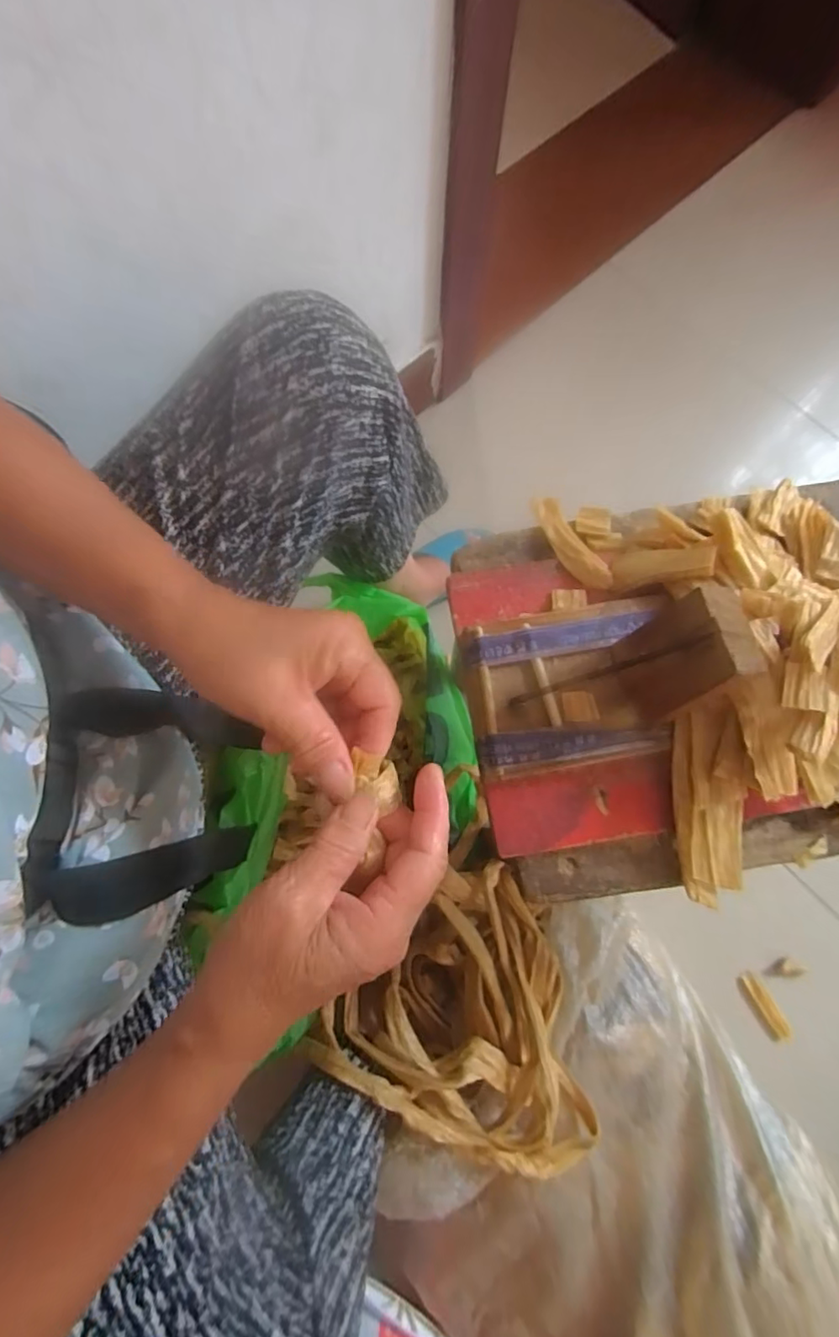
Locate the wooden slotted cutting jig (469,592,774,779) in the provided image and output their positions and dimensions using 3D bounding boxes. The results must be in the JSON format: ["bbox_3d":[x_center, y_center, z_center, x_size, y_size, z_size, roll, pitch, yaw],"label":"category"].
[{"bbox_3d":[0.085,0.002,0.267,0.116,0.080,0.086,-10,77,-4],"label":"wooden slotted cutting jig"}]

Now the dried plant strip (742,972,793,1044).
[{"bbox_3d":[0.429,0.418,0.666,0.023,0.011,0.078,-25,79,-7],"label":"dried plant strip"}]

